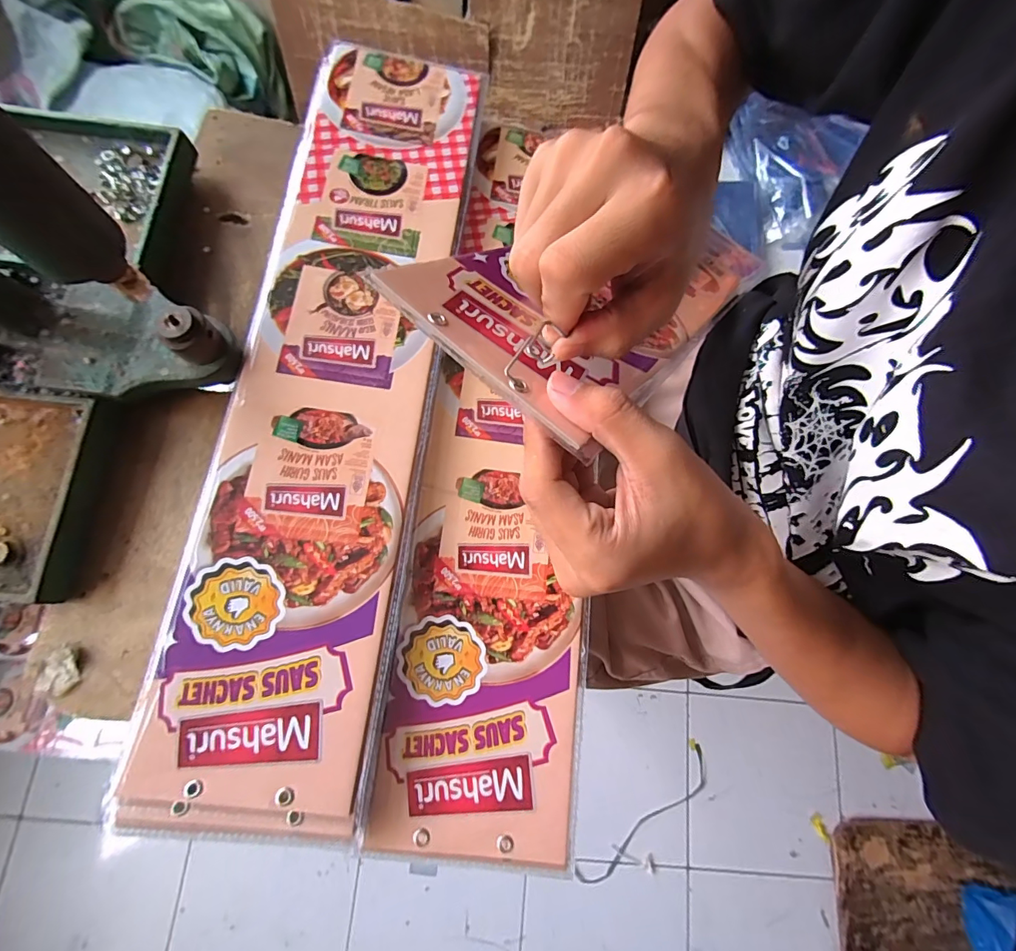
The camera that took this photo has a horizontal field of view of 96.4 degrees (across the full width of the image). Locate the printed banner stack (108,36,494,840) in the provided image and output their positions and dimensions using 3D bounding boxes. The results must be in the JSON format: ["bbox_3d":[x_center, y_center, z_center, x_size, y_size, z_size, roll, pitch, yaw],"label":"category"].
[{"bbox_3d":[-0.119,-0.081,0.324,0.138,0.030,0.576,7,77,0],"label":"printed banner stack"}]

